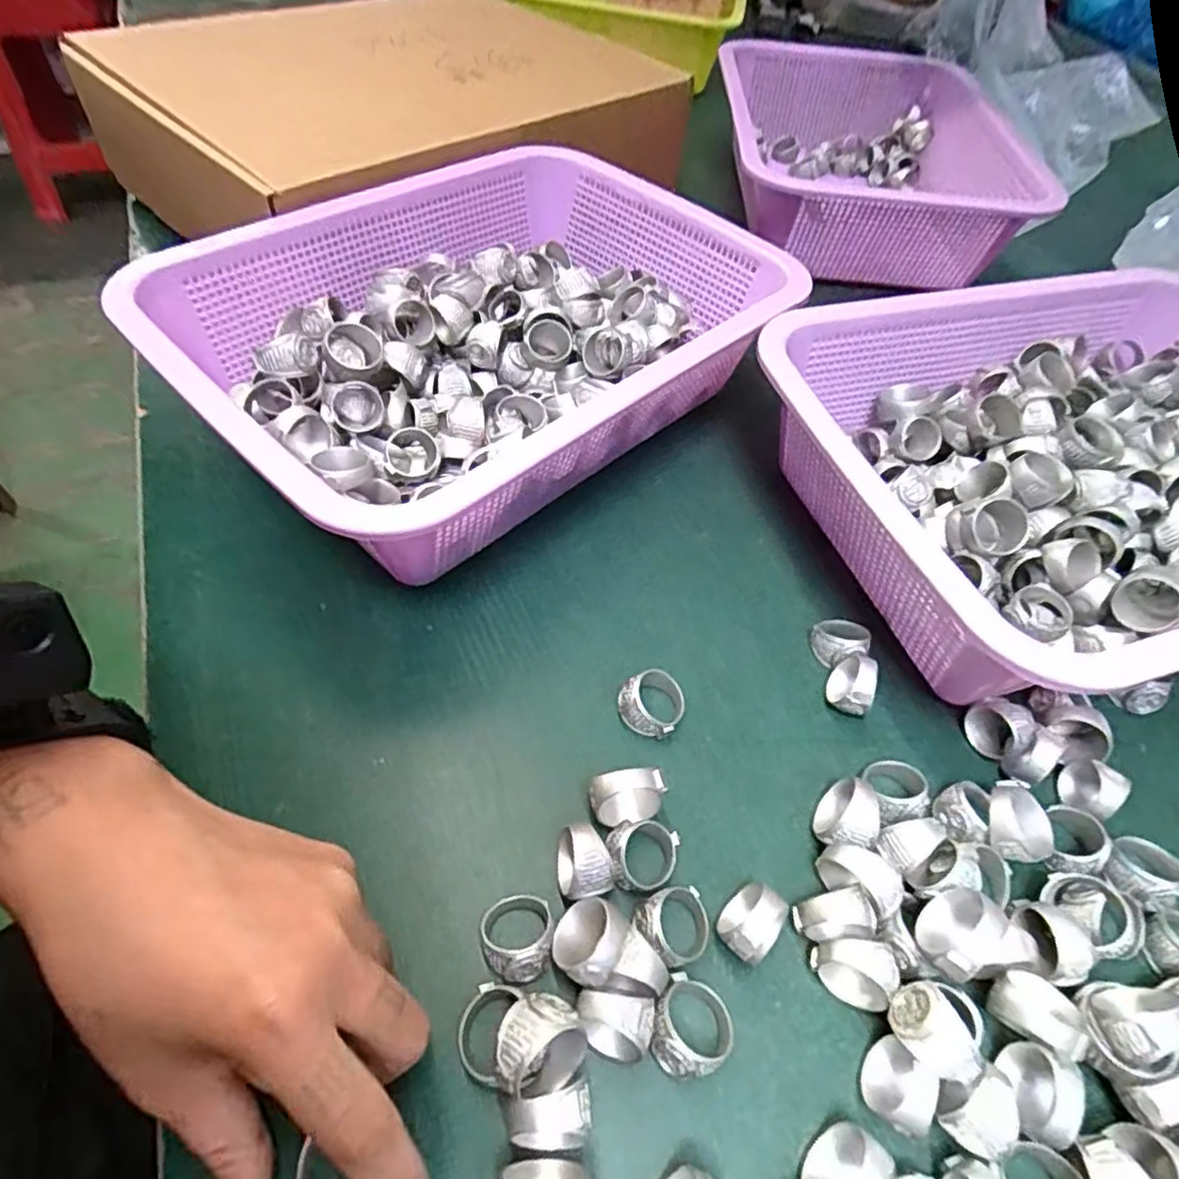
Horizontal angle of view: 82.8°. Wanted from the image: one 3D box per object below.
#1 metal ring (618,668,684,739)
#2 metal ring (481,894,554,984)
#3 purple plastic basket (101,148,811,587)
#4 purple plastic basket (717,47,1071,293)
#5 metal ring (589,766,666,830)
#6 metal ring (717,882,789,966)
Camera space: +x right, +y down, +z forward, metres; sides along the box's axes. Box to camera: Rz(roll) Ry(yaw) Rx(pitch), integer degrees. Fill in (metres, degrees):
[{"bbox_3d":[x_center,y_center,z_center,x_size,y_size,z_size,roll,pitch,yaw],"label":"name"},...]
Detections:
[{"bbox_3d":[0.026,0.048,0.283,0.026,0.017,0.026,3,53,-4],"label":"metal ring"},{"bbox_3d":[-0.024,0.116,0.224,0.023,0.018,0.025,3,53,-4],"label":"metal ring"},{"bbox_3d":[-0.053,-0.131,0.367,0.299,0.083,0.223,-36,64,-28],"label":"purple plastic basket"},{"bbox_3d":[0.215,-0.361,0.557,0.211,0.081,0.305,6,53,-1],"label":"purple plastic basket"},{"bbox_3d":[0.014,0.079,0.252,0.027,0.026,0.014,-2,53,-7],"label":"metal ring"},{"bbox_3d":[0.055,0.115,0.230,0.024,0.023,0.018,-36,64,-28],"label":"metal ring"}]

